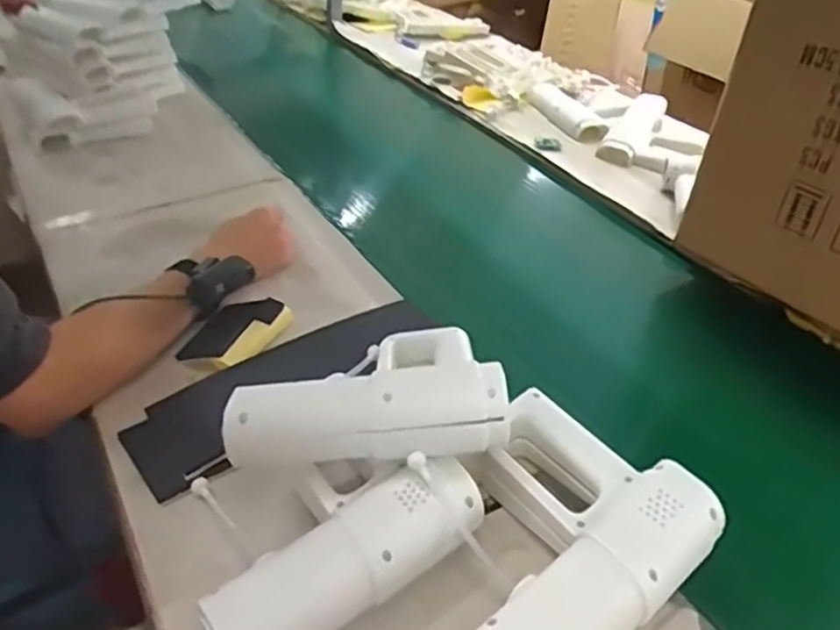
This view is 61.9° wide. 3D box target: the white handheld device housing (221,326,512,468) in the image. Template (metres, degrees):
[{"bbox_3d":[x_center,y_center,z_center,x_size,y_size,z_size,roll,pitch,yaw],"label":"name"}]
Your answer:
[{"bbox_3d":[-0.049,0.062,0.586,0.209,0.073,0.180,-7,25,-8],"label":"white handheld device housing"}]

